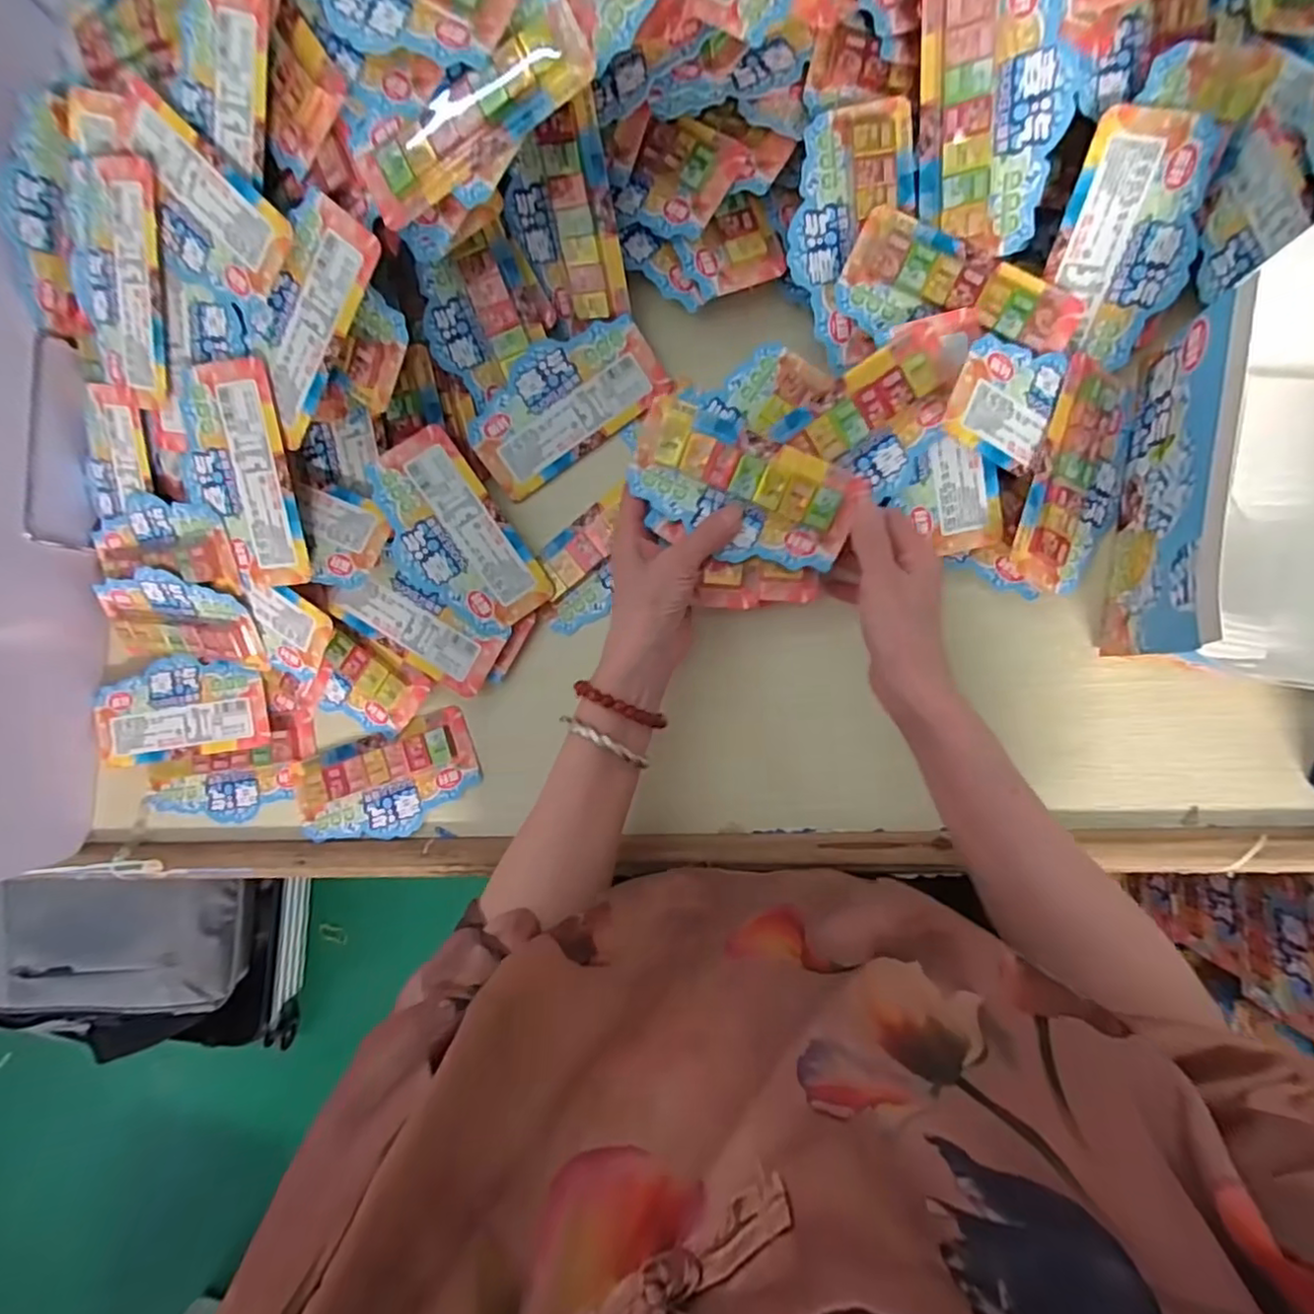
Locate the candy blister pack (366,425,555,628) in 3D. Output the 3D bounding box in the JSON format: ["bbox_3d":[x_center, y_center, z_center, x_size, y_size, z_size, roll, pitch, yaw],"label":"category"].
[{"bbox_3d":[-0.145,-0.085,0.460,0.079,0.009,0.144,-35,98,-7],"label":"candy blister pack"}]

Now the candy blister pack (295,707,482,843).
[{"bbox_3d":[-0.205,0.097,0.491,0.143,0.014,0.077,-20,88,6],"label":"candy blister pack"}]

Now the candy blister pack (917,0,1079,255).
[{"bbox_3d":[0.193,-0.317,0.371,0.077,0.012,0.141,2,118,23],"label":"candy blister pack"}]

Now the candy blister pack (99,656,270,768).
[{"bbox_3d":[-0.373,0.040,0.506,0.140,0.011,0.076,-8,89,6],"label":"candy blister pack"}]

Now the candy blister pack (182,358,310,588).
[{"bbox_3d":[-0.284,-0.121,0.438,0.075,0.009,0.145,-6,104,6],"label":"candy blister pack"}]

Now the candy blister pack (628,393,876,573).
[{"bbox_3d":[0.053,-0.107,0.409,0.143,0.022,0.069,25,92,1],"label":"candy blister pack"}]

